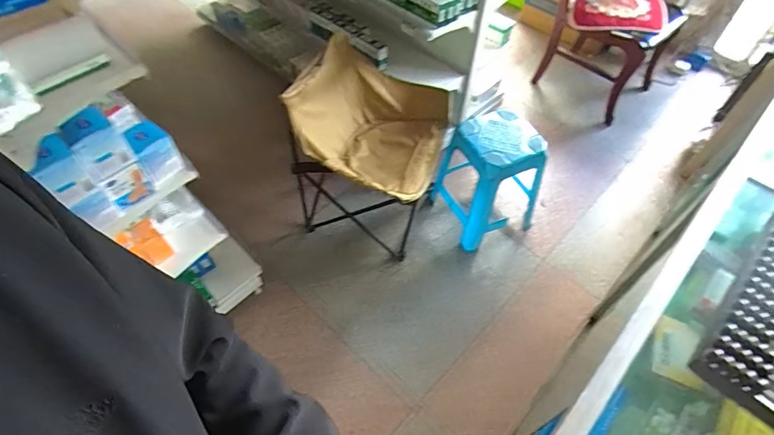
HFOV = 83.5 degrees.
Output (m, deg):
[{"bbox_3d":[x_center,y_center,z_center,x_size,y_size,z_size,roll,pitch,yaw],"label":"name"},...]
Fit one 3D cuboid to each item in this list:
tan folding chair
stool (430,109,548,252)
[{"bbox_3d":[-0.069,-0.263,1.610,0.521,0.638,0.522,0,54,0],"label":"tan folding chair"},{"bbox_3d":[0.387,-0.156,1.637,0.331,0.380,0.324,-20,56,-16],"label":"stool"}]

